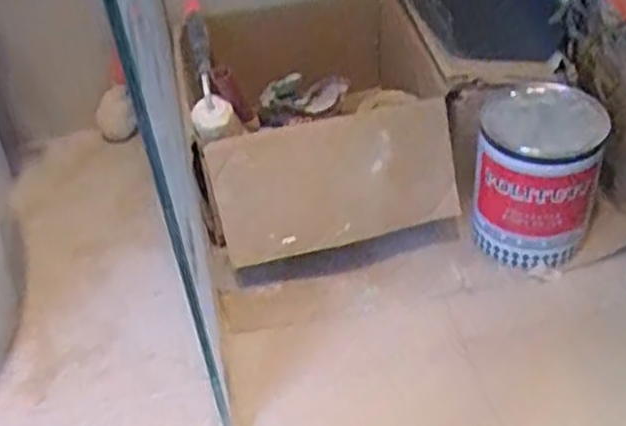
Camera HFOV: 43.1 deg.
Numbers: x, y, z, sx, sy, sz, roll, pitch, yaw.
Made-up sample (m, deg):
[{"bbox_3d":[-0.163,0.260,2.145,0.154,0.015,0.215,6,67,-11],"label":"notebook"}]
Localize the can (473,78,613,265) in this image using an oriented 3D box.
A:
[{"bbox_3d":[0.301,-0.039,1.080,0.158,0.209,0.133,11,45,18],"label":"can"}]

